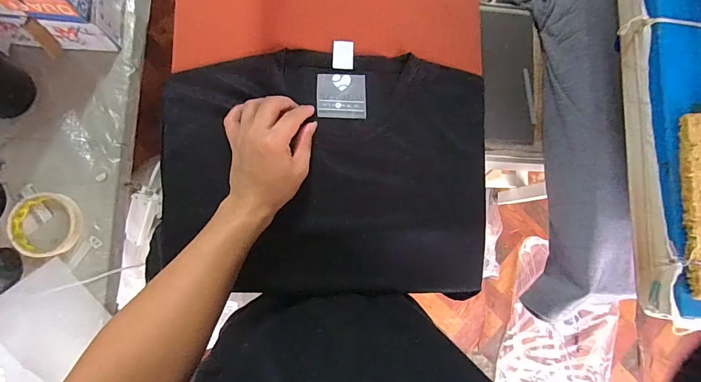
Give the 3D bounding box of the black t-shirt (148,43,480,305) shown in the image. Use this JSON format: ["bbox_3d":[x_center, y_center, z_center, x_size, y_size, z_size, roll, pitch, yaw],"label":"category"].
[{"bbox_3d":[-0.031,-0.023,0.498,0.413,0.045,0.302,2,83,-5],"label":"black t-shirt"}]

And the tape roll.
[{"bbox_3d":[-0.447,0.050,0.562,0.094,0.017,0.091,6,83,-5],"label":"tape roll"}]

